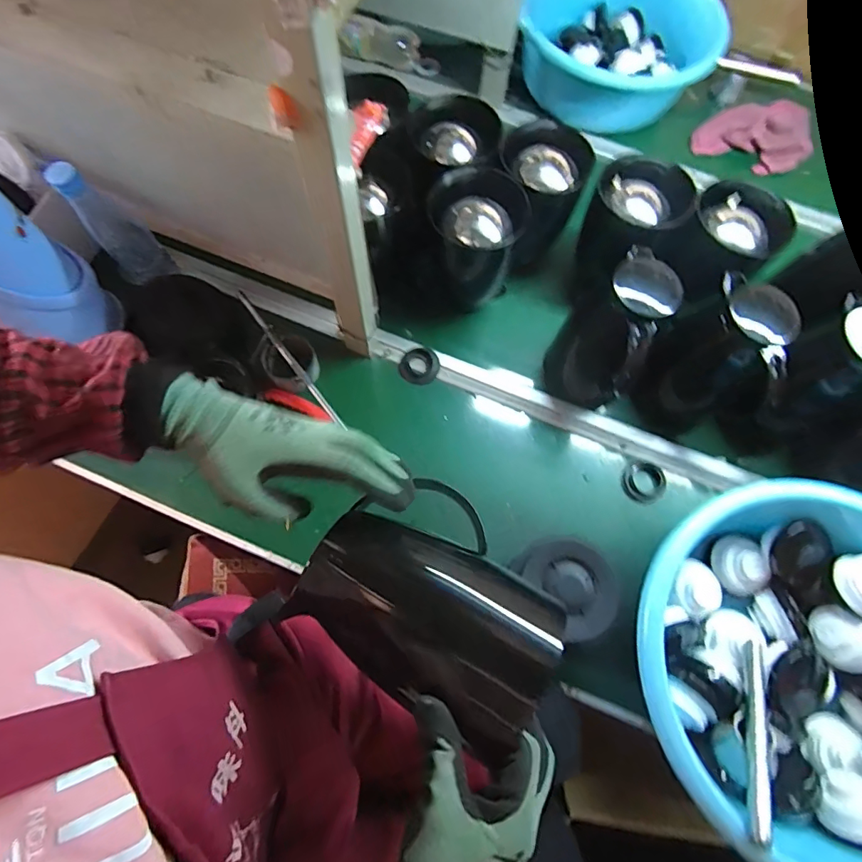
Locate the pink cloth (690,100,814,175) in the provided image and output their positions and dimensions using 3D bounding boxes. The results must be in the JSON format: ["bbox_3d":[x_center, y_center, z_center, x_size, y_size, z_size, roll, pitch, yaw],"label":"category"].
[{"bbox_3d":[0.608,-0.554,0.913,0.196,0.024,0.129,-2,95,18],"label":"pink cloth"}]

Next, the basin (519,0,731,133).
[{"bbox_3d":[0.339,-0.748,0.903,0.329,0.126,0.316,1,70,-2],"label":"basin"}]

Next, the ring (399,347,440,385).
[{"bbox_3d":[-0.017,-0.099,0.739,0.061,0.020,0.053,-18,72,-8],"label":"ring"}]

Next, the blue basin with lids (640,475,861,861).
[{"bbox_3d":[0.434,0.272,0.549,0.374,0.145,0.381,14,70,3],"label":"blue basin with lids"}]

